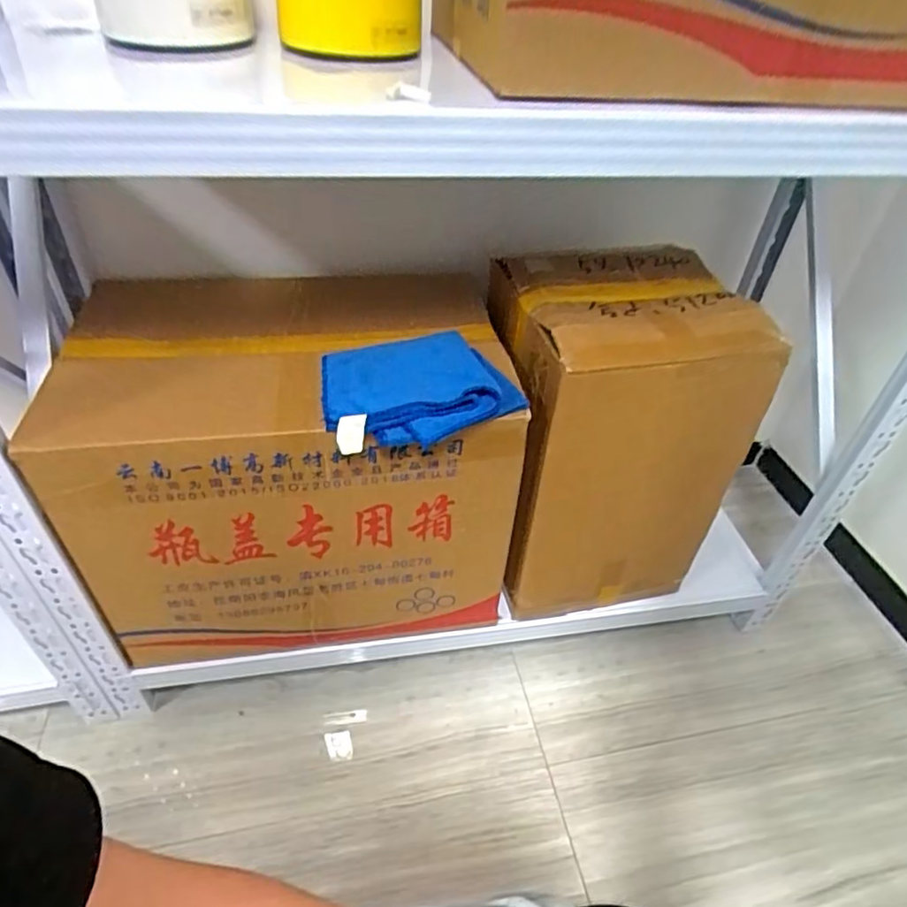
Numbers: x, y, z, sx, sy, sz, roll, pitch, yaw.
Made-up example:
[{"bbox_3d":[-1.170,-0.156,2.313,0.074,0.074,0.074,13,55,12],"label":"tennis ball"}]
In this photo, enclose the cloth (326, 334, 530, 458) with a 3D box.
[{"bbox_3d":[-0.050,-0.088,0.745,0.219,0.044,0.185,-12,44,-17],"label":"cloth"}]

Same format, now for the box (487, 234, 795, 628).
[{"bbox_3d":[0.224,-0.018,0.964,0.317,0.502,0.270,-7,43,-12],"label":"box"}]

